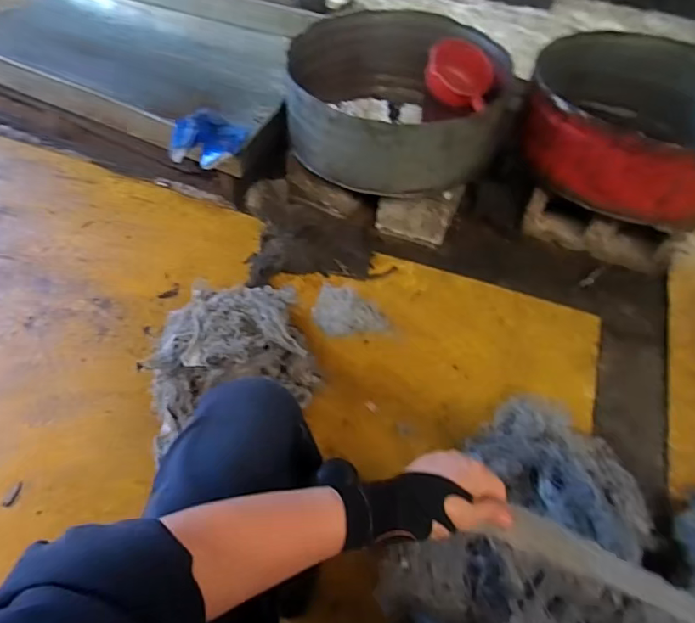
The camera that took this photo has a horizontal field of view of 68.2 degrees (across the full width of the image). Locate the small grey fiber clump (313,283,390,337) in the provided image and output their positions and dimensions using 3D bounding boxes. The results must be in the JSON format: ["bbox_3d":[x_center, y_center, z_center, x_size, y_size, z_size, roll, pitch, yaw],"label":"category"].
[{"bbox_3d":[0.006,-0.011,1.156,0.164,0.094,0.099,-6,52,-8],"label":"small grey fiber clump"}]

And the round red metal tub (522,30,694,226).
[{"bbox_3d":[0.738,-0.499,1.298,0.528,0.217,0.521,2,52,-2],"label":"round red metal tub"}]

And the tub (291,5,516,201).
[{"bbox_3d":[0.116,-0.525,1.313,0.557,0.235,0.508,2,52,-2],"label":"tub"}]

